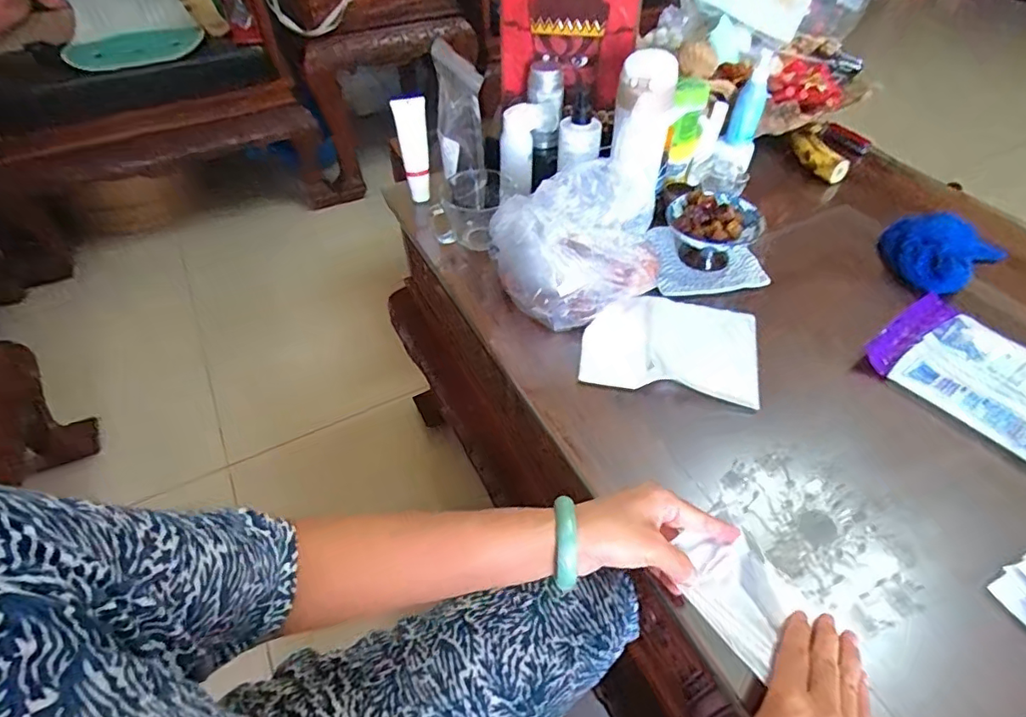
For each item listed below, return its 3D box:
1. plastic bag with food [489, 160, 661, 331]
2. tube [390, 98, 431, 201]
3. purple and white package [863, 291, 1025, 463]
[{"bbox_3d":[0.075,-0.132,0.637,0.154,0.127,0.121,-25,53,-20],"label":"plastic bag with food"},{"bbox_3d":[-0.143,-0.301,0.782,0.044,0.146,0.036,-10,49,-9],"label":"tube"},{"bbox_3d":[0.517,0.026,0.575,0.158,0.018,0.224,-28,54,-23],"label":"purple and white package"}]

